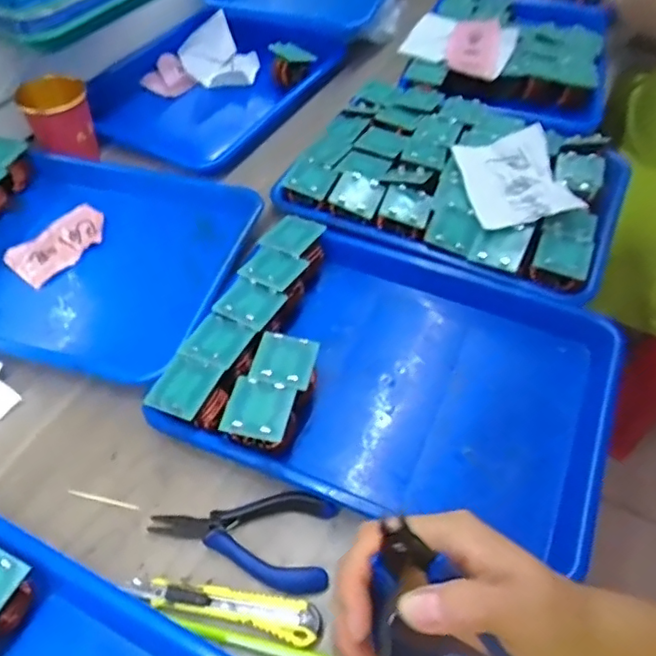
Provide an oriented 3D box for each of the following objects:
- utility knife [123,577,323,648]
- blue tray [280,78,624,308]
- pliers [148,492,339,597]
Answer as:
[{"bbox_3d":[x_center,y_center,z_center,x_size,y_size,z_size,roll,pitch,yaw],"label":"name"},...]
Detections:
[{"bbox_3d":[-0.066,0.175,0.366,0.125,0.014,0.023,10,52,8],"label":"utility knife"},{"bbox_3d":[0.144,-0.169,0.604,0.318,0.054,0.287,22,54,16],"label":"blue tray"},{"bbox_3d":[-0.054,0.133,0.394,0.124,0.022,0.060,18,53,13],"label":"pliers"}]

